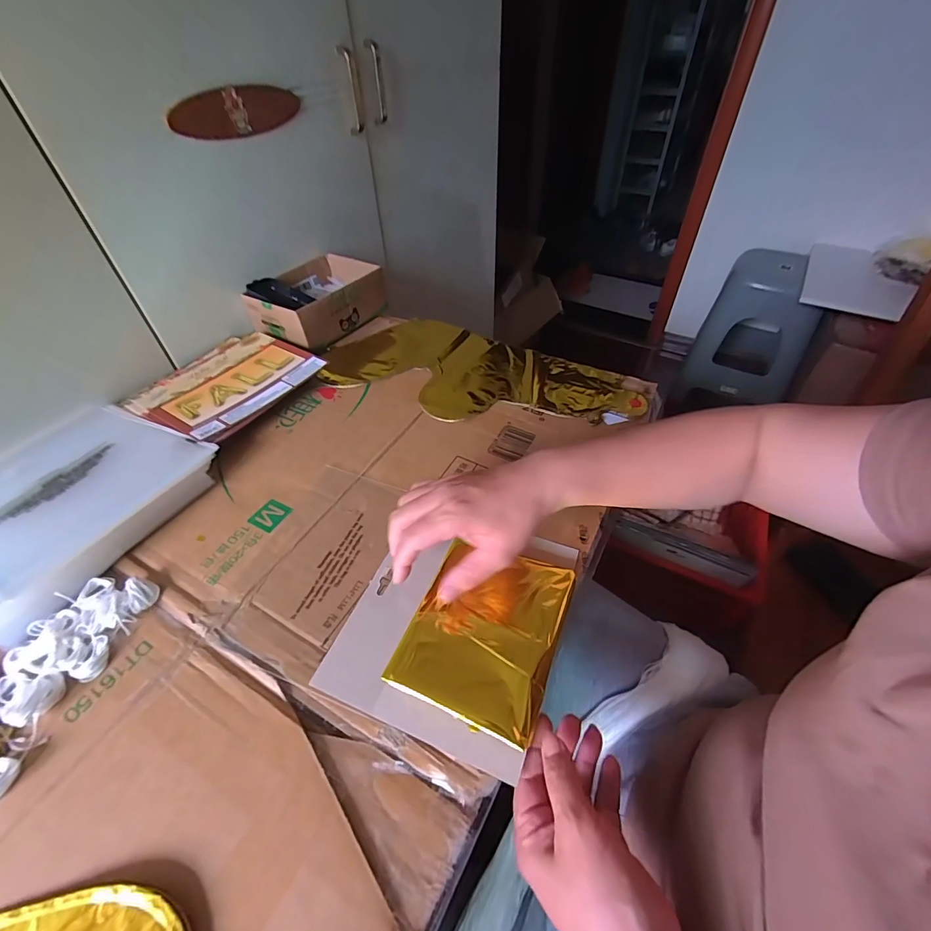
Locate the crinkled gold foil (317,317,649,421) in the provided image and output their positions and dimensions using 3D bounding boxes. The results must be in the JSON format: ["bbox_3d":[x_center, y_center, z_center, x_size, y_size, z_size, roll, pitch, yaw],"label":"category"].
[{"bbox_3d":[0.017,-0.123,0.584,0.417,0.018,0.200,21,51,19],"label":"crinkled gold foil"}]

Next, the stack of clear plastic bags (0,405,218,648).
[{"bbox_3d":[-0.409,0.029,0.427,0.230,0.033,0.221,19,50,18],"label":"stack of clear plastic bags"}]

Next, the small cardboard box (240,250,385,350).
[{"bbox_3d":[-0.229,-0.266,0.674,0.143,0.066,0.202,28,54,24],"label":"small cardboard box"}]

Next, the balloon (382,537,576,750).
[{"bbox_3d":[0.017,0.128,0.342,0.110,0.010,0.136,17,50,16],"label":"balloon"}]

